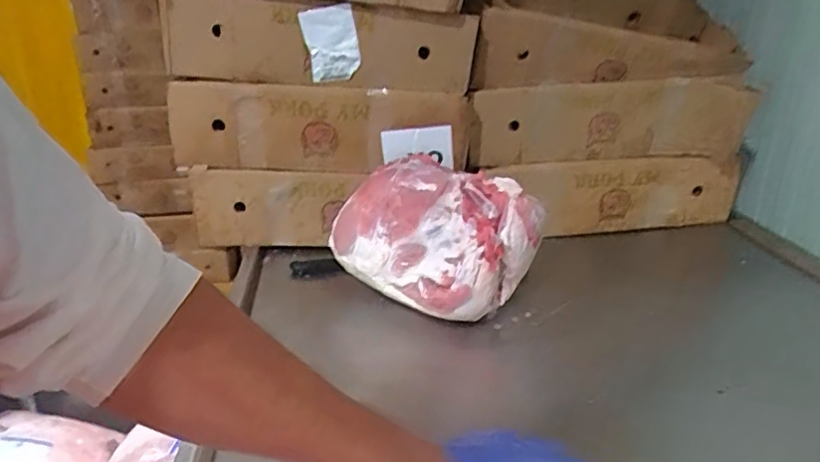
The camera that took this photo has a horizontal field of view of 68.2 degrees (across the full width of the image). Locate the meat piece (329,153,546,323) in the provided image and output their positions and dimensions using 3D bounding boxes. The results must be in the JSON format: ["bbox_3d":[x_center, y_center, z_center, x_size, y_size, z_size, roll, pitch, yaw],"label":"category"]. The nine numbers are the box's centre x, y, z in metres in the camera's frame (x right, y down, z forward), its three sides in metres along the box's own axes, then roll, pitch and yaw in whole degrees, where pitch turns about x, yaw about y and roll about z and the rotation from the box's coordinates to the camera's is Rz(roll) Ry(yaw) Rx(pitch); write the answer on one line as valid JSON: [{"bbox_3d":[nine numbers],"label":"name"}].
[{"bbox_3d":[0.034,0.005,1.050,0.317,0.197,0.213,16,26,35],"label":"meat piece"}]

